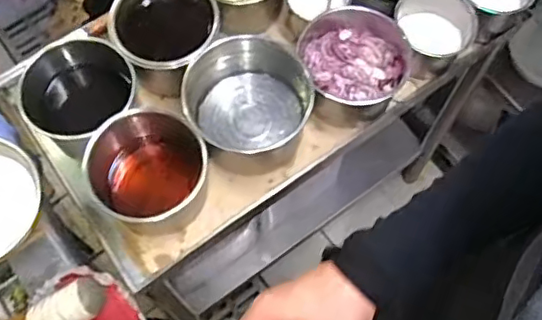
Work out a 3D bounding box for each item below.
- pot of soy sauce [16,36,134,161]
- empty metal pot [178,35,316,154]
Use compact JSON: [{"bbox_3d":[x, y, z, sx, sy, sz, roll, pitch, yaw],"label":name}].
[{"bbox_3d":[-0.257,-0.086,0.843,0.143,0.120,0.149,0,68,0],"label":"pot of soy sauce"},{"bbox_3d":[-0.032,-0.092,0.841,0.164,0.086,0.147,-33,72,-13],"label":"empty metal pot"}]

